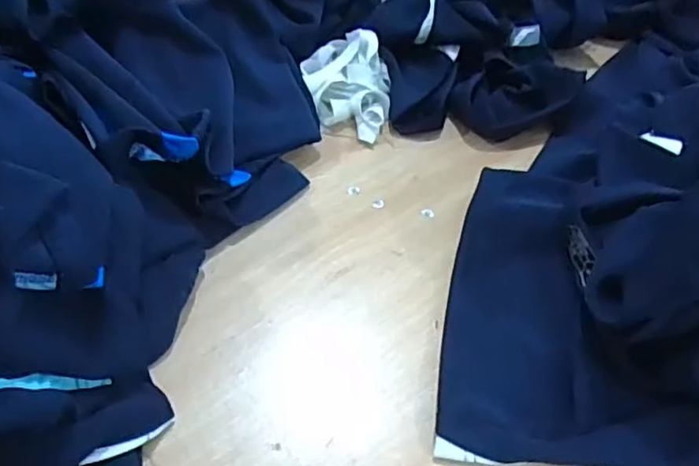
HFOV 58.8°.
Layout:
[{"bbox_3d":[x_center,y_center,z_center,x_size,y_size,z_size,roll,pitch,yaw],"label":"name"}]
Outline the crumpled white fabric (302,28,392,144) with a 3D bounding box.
[{"bbox_3d":[-0.002,-0.158,0.620,0.086,0.047,0.129,6,50,-1],"label":"crumpled white fabric"}]

